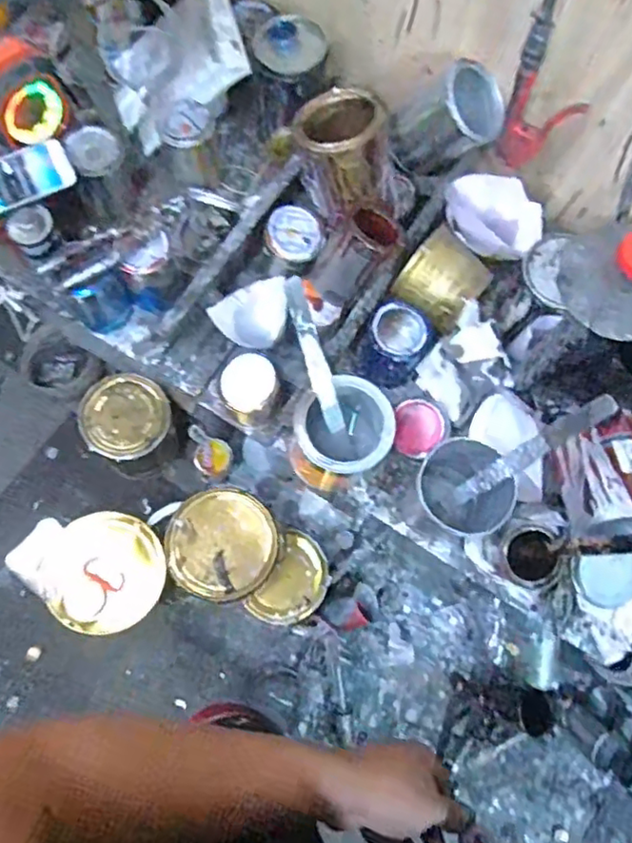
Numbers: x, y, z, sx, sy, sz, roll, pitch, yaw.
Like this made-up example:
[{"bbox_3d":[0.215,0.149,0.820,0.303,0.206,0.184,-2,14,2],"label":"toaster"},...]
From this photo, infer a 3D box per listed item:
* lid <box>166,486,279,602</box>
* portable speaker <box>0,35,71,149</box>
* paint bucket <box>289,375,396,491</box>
[{"bbox_3d":[-0.136,0.177,0.915,0.155,0.022,0.151,0,74,-1],"label":"lid"},{"bbox_3d":[-0.377,-0.409,0.774,0.105,0.101,0.113,-43,79,-12],"label":"portable speaker"},{"bbox_3d":[0.036,0.014,0.741,0.112,0.120,0.103,0,74,-1],"label":"paint bucket"}]

